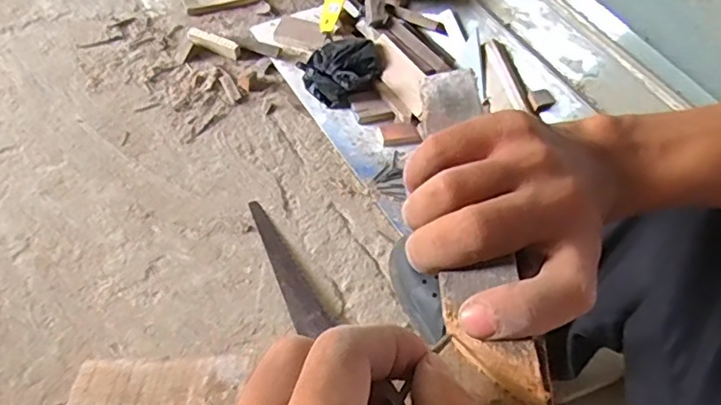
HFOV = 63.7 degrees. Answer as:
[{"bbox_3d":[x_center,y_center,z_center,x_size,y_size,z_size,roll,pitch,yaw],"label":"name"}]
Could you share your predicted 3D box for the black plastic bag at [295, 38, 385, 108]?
[{"bbox_3d":[-0.031,-0.231,1.030,0.117,0.081,0.134,36,60,19],"label":"black plastic bag"}]

